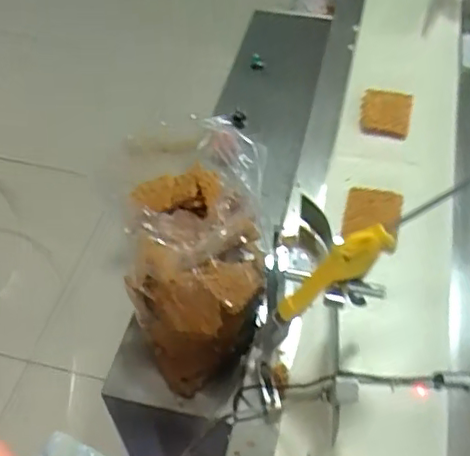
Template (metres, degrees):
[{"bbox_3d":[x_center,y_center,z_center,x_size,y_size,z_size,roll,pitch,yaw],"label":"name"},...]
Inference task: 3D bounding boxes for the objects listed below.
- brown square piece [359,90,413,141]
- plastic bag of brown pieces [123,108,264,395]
[{"bbox_3d":[0.223,-0.167,0.892,0.072,0.011,0.084,9,61,4],"label":"brown square piece"},{"bbox_3d":[-0.050,0.041,0.696,0.161,0.150,0.323,7,95,5],"label":"plastic bag of brown pieces"}]

